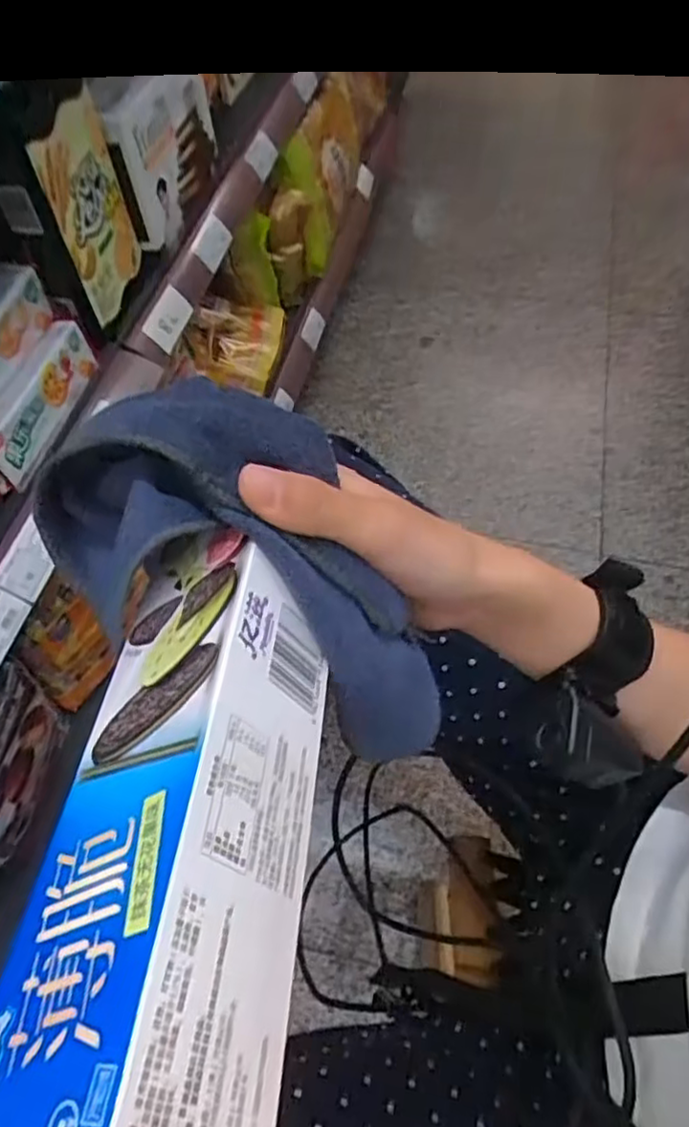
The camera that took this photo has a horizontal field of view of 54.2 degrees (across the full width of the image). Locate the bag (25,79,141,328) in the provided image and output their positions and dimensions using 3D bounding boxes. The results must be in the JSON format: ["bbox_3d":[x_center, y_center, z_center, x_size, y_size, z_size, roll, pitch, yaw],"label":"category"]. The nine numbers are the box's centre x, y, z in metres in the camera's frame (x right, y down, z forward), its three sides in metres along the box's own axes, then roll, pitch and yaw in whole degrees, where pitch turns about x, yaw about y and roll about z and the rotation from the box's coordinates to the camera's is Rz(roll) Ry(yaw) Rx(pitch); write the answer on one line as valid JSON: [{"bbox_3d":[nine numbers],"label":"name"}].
[{"bbox_3d":[-0.236,-0.332,0.630,0.023,0.158,0.120,0,57,2],"label":"bag"}]

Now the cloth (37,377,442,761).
[{"bbox_3d":[-0.028,0.003,0.258,0.167,0.070,0.087,40,63,-9],"label":"cloth"}]

